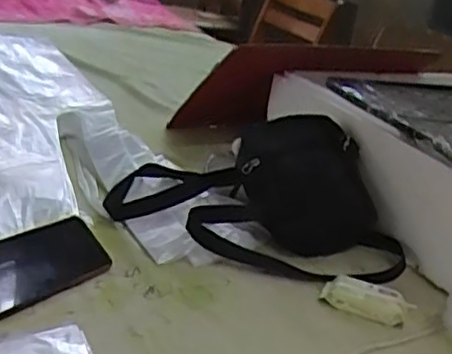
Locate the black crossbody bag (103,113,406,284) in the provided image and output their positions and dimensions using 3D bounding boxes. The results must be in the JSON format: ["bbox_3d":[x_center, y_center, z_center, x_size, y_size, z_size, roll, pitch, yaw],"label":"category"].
[{"bbox_3d":[0.047,0.011,0.823,0.379,0.142,0.183,14,24,7],"label":"black crossbody bag"}]

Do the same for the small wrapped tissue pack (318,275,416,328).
[{"bbox_3d":[0.158,0.137,0.724,0.097,0.019,0.050,16,24,12],"label":"small wrapped tissue pack"}]

